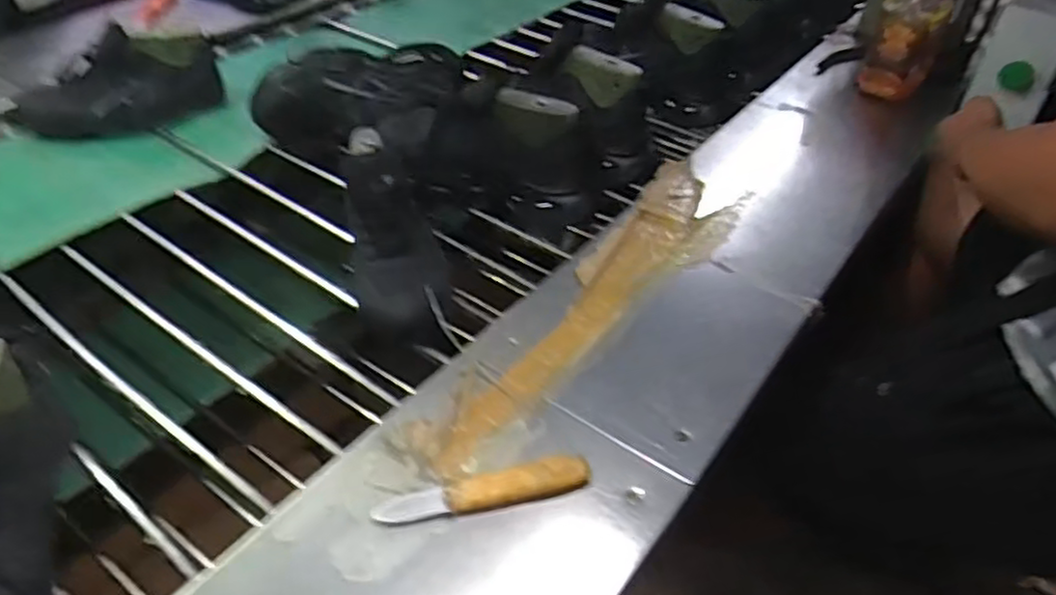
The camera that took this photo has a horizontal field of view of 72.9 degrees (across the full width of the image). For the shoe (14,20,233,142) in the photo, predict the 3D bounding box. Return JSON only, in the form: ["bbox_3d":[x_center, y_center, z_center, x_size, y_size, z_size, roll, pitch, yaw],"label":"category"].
[{"bbox_3d":[-0.561,-0.294,0.985,0.261,0.107,0.090,-22,47,-24],"label":"shoe"}]

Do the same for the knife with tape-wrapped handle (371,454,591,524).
[{"bbox_3d":[-0.033,0.145,0.539,0.160,0.014,0.026,-10,42,-11],"label":"knife with tape-wrapped handle"}]

